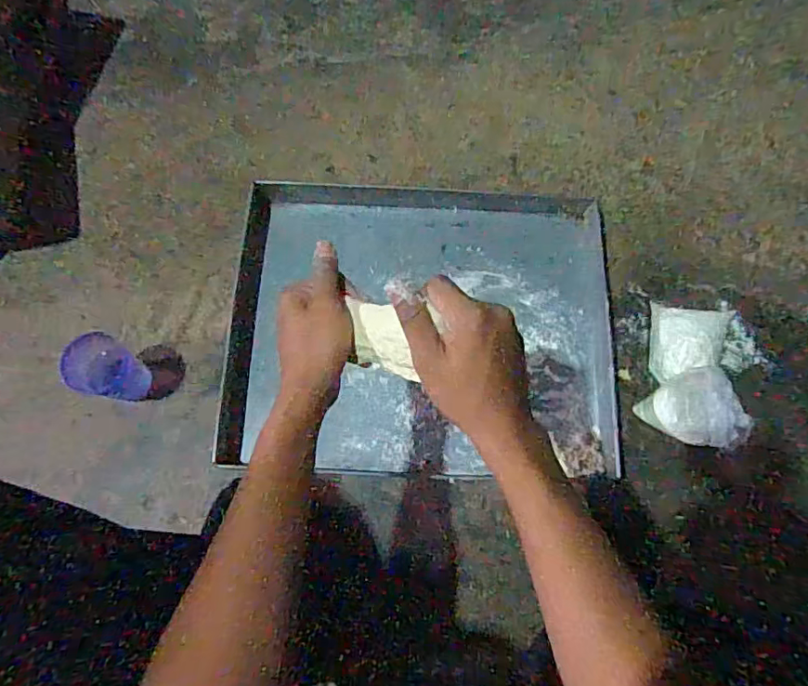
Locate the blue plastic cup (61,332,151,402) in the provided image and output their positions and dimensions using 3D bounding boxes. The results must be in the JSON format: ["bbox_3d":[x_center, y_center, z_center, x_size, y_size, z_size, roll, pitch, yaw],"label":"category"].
[{"bbox_3d":[-0.383,0.036,0.728,0.080,0.085,0.076,0,75,-1],"label":"blue plastic cup"}]

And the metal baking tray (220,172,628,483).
[{"bbox_3d":[0.032,-0.033,0.795,0.533,0.052,0.432,3,75,-1],"label":"metal baking tray"}]

